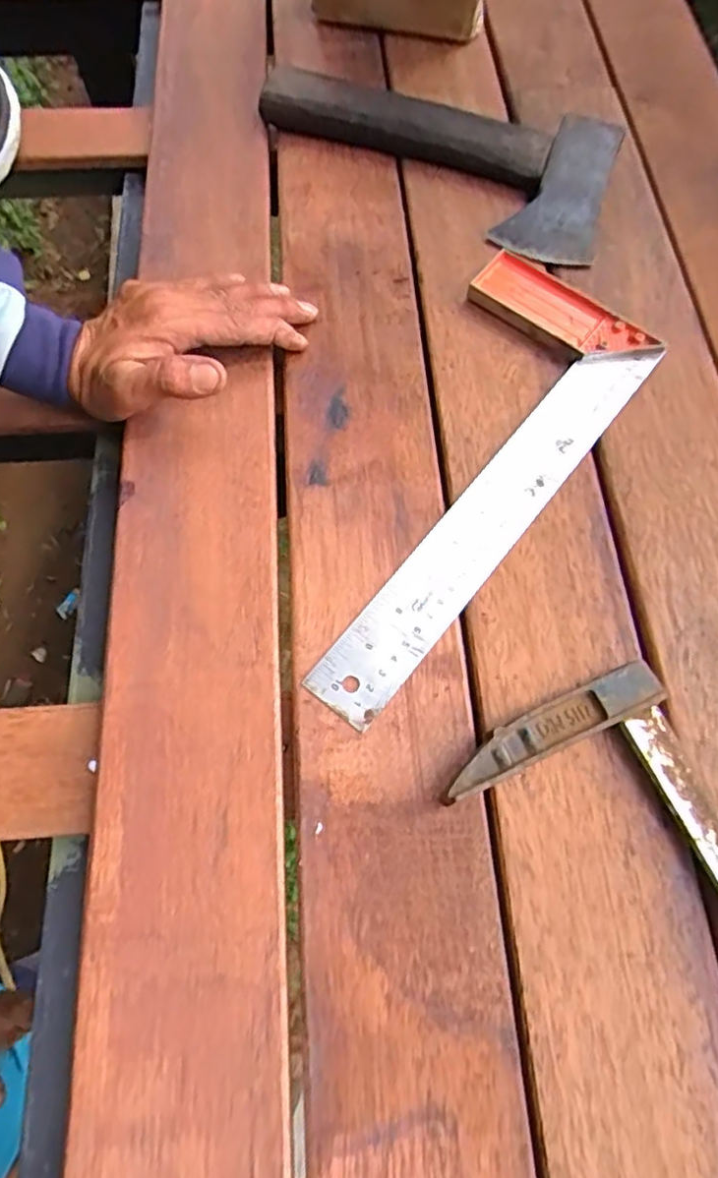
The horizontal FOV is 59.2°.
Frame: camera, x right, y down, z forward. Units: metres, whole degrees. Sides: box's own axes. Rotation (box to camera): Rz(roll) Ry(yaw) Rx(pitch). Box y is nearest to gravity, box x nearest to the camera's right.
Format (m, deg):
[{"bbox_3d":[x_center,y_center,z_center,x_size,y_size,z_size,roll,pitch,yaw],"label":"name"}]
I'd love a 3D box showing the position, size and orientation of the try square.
[{"bbox_3d":[0.051,-0.074,0.364,0.118,0.013,0.302,36,72,14],"label":"try square"}]

